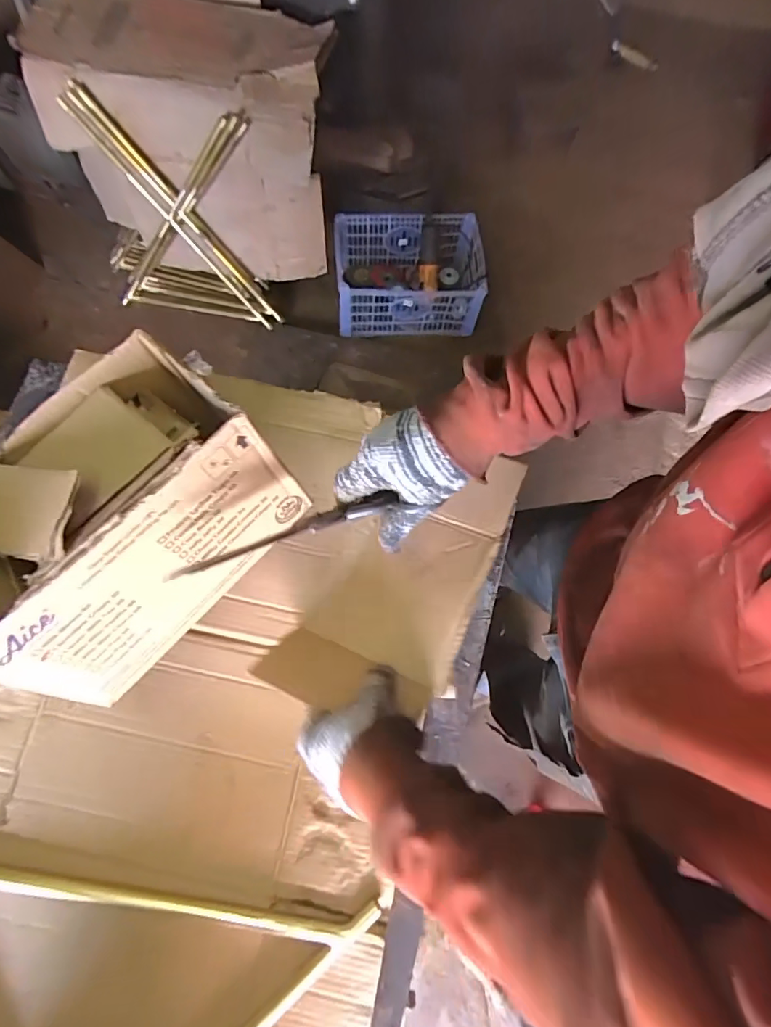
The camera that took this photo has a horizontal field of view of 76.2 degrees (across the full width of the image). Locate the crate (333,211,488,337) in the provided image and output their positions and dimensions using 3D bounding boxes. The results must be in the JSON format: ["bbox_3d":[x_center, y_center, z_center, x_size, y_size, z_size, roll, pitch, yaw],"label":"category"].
[{"bbox_3d":[0.066,-0.706,1.456,0.418,0.173,0.279,-6,74,-3],"label":"crate"}]

